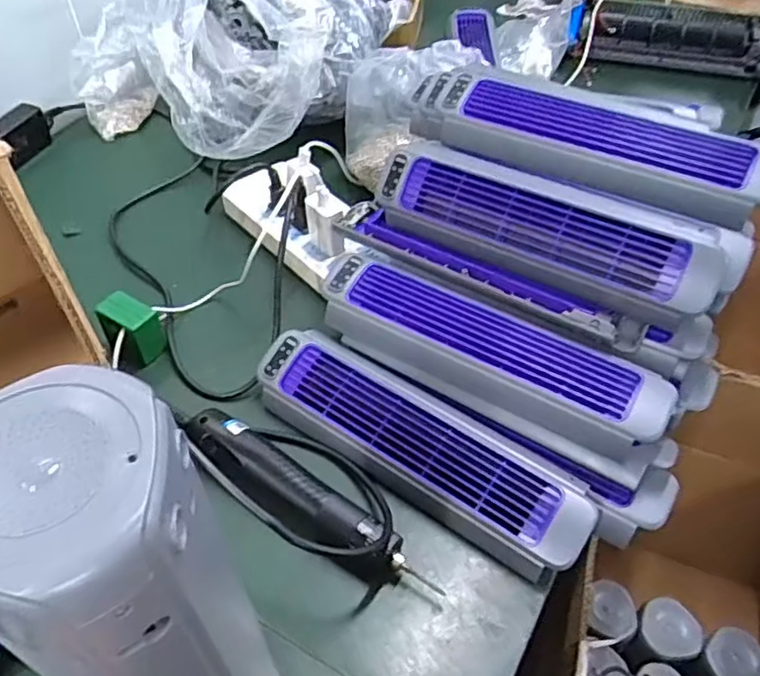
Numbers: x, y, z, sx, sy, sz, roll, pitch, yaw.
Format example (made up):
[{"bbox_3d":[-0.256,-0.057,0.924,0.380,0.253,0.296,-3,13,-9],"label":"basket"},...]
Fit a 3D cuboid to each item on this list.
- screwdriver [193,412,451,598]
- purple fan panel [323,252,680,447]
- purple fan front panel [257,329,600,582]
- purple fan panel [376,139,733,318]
[{"bbox_3d":[-0.057,0.126,0.521,0.227,0.041,0.034,28,53,22],"label":"screwdriver"},{"bbox_3d":[0.086,0.012,0.558,0.299,0.043,0.068,25,52,20],"label":"purple fan panel"},{"bbox_3d":[0.026,0.083,0.539,0.293,0.024,0.079,29,76,23],"label":"purple fan front panel"},{"bbox_3d":[0.135,-0.098,0.572,0.305,0.039,0.082,26,97,27],"label":"purple fan panel"}]

